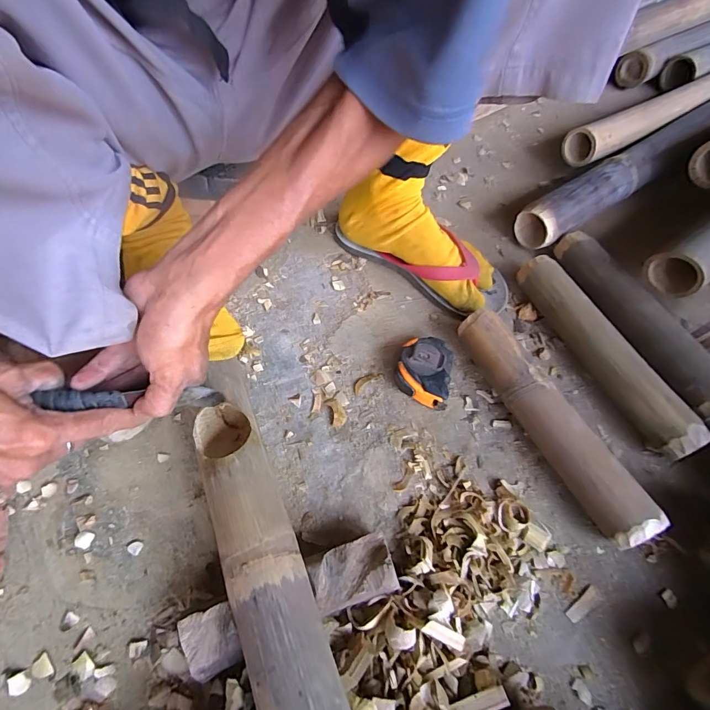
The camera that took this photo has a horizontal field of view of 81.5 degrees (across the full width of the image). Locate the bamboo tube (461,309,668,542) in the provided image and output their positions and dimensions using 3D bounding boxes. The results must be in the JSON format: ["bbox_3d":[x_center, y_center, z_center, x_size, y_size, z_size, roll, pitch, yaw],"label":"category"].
[{"bbox_3d":[0.186,0.060,0.408,0.043,0.052,0.249,-22,62,-14],"label":"bamboo tube"}]

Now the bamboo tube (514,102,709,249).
[{"bbox_3d":[0.524,-0.344,0.650,0.750,0.068,0.062,-32,65,-19],"label":"bamboo tube"}]

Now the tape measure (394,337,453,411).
[{"bbox_3d":[0.072,0.018,0.440,0.054,0.034,0.069,11,60,5],"label":"tape measure"}]

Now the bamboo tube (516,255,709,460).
[{"bbox_3d":[0.268,-0.007,0.453,0.038,0.052,0.250,-19,61,-12],"label":"bamboo tube"}]

